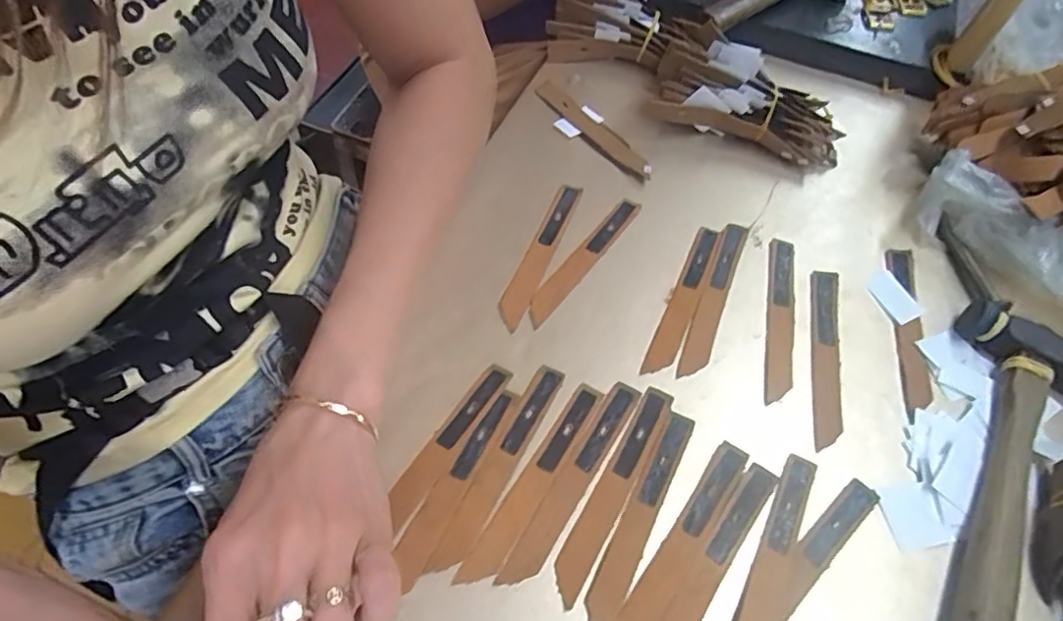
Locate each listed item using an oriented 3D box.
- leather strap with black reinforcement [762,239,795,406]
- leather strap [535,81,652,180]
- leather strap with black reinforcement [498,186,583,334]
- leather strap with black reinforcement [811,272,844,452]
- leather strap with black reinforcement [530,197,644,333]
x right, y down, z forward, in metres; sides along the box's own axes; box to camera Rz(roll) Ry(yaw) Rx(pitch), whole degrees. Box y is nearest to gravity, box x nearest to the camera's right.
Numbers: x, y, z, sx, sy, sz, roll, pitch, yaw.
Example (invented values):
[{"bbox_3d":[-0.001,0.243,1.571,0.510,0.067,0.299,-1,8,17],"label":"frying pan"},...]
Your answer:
[{"bbox_3d":[0.162,0.003,0.386,0.019,0.004,0.124,14,58,5],"label":"leather strap with black reinforcement"},{"bbox_3d":[0.047,-0.142,0.464,0.020,0.004,0.123,-40,69,-14],"label":"leather strap"},{"bbox_3d":[0.007,-0.040,0.400,0.018,0.005,0.123,21,59,10],"label":"leather strap with black reinforcement"},{"bbox_3d":[0.185,0.027,0.372,0.018,0.004,0.124,12,58,4],"label":"leather strap with black reinforcement"},{"bbox_3d":[0.035,-0.036,0.402,0.017,0.004,0.122,34,62,16],"label":"leather strap with black reinforcement"}]

